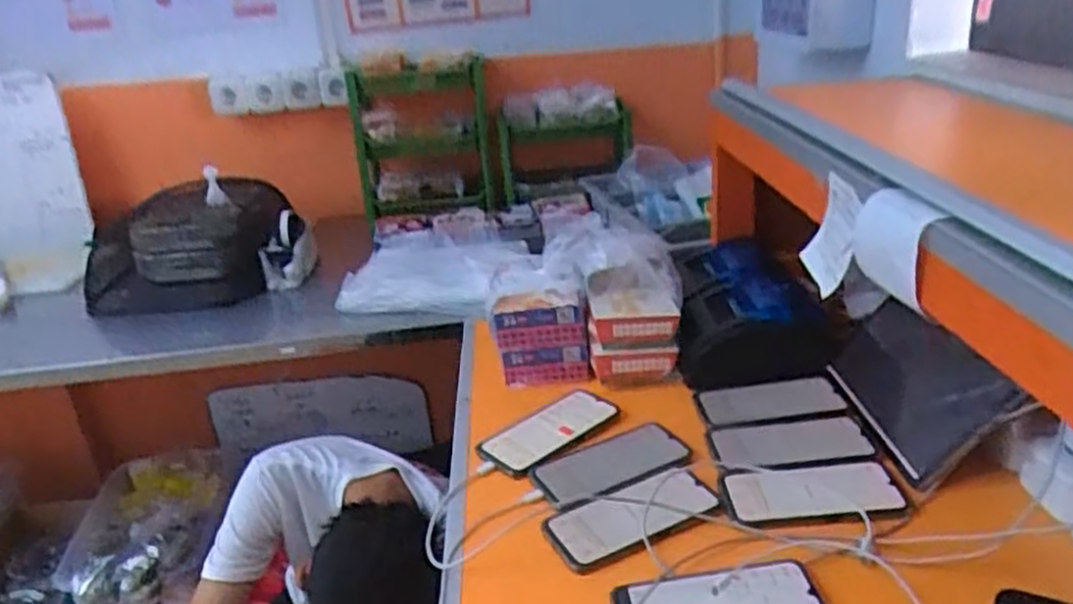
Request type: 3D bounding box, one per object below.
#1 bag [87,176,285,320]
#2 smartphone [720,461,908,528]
[{"bbox_3d":[-0.673,-0.101,1.406,0.373,0.222,0.159,-2,24,7],"label":"bag"},{"bbox_3d":[0.272,0.187,0.765,0.165,0.011,0.081,-4,24,3],"label":"smartphone"}]

